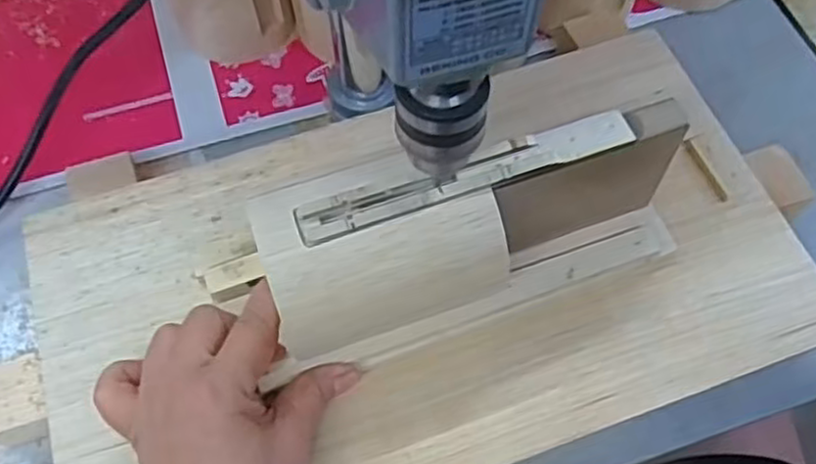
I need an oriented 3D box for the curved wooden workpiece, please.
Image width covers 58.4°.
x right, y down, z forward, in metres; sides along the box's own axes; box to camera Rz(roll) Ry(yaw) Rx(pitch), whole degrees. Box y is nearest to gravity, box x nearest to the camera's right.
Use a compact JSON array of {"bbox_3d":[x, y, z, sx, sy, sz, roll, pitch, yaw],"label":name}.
[{"bbox_3d":[-0.011,0.004,0.304,0.096,0.026,0.067,-18,64,-9],"label":"curved wooden workpiece"}]

